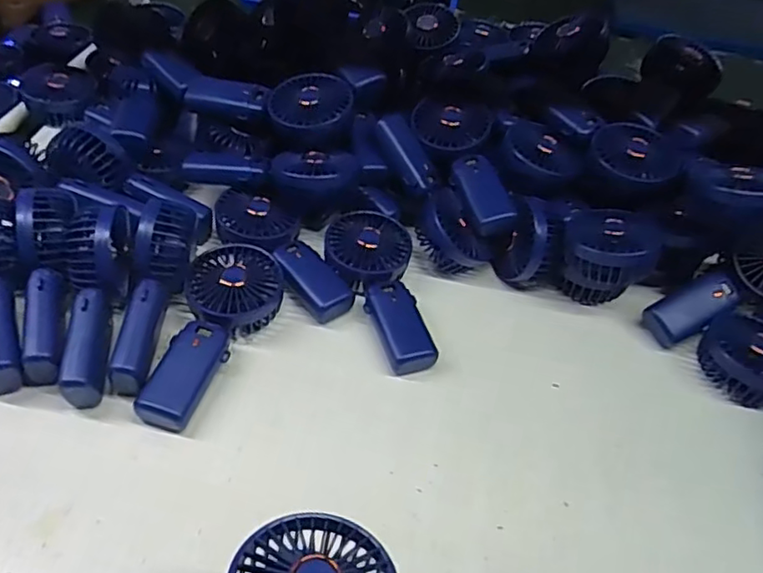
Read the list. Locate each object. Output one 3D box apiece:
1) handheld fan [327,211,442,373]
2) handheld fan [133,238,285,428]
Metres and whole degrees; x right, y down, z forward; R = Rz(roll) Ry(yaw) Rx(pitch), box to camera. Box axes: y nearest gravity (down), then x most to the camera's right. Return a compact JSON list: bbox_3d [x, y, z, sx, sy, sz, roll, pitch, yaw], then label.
[{"bbox_3d":[-0.006,0.000,0.597,0.089,0.051,0.190,-3,45,-11],"label":"handheld fan"},{"bbox_3d":[-0.145,0.040,0.535,0.083,0.049,0.184,11,45,3],"label":"handheld fan"}]

